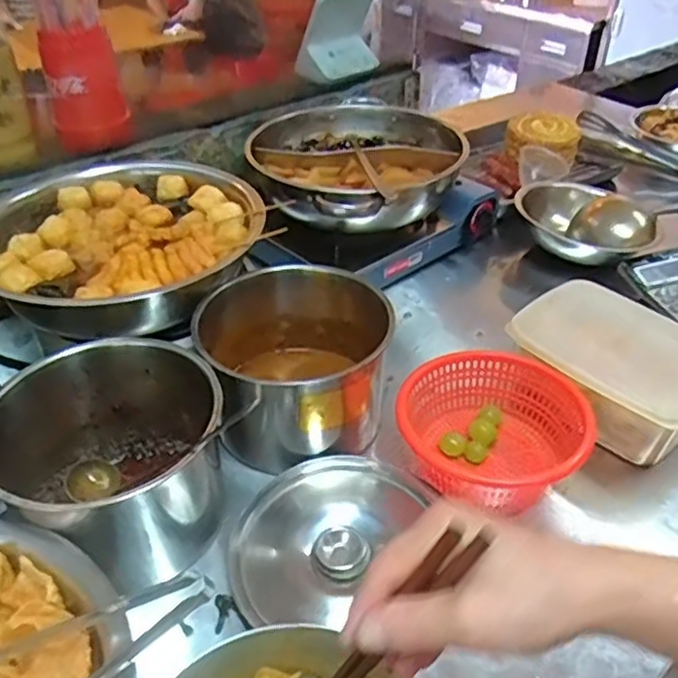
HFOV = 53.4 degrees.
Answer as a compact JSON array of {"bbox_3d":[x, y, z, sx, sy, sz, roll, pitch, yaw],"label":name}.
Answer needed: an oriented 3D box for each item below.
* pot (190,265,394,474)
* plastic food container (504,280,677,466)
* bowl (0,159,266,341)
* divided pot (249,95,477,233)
[{"bbox_3d":[-0.048,0.024,0.703,0.184,0.161,0.172,1,39,-1],"label":"pot"},{"bbox_3d":[0.294,0.034,0.720,0.143,0.091,0.196,-30,48,-33],"label":"plastic food container"},{"bbox_3d":[-0.243,-0.099,0.770,0.306,0.095,0.287,-23,45,-27],"label":"bowl"},{"bbox_3d":[0.016,-0.240,0.928,0.272,0.092,0.295,1,39,-1],"label":"divided pot"}]

